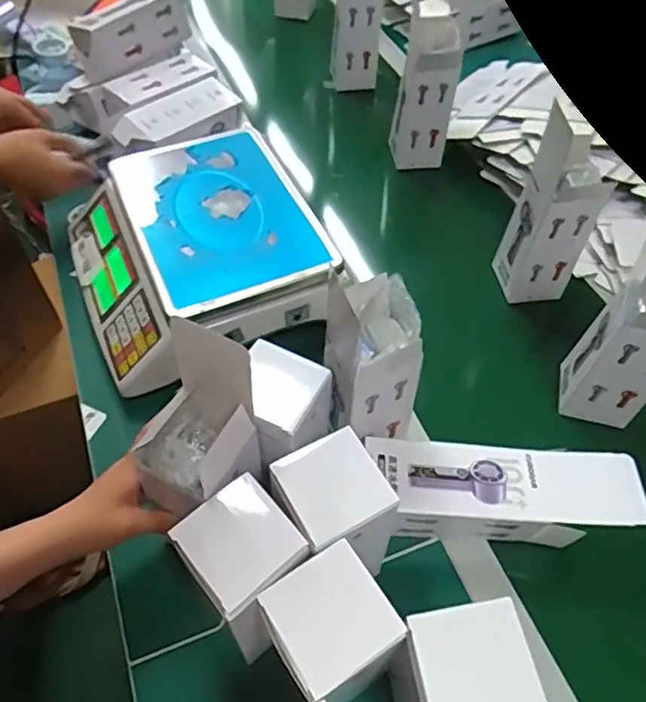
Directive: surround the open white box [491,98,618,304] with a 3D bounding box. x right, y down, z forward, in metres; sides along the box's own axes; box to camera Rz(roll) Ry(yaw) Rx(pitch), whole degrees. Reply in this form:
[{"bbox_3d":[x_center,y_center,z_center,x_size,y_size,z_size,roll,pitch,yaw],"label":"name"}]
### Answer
[{"bbox_3d":[0.269,-0.158,0.689,0.080,0.215,0.071,-3,53,-5],"label":"open white box"}]

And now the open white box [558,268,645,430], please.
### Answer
[{"bbox_3d":[0.310,-0.007,0.599,0.074,0.176,0.083,16,54,10],"label":"open white box"}]

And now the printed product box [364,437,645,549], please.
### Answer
[{"bbox_3d":[0.163,0.135,0.550,0.243,0.066,0.077,3,52,0],"label":"printed product box"}]

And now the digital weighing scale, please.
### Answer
[{"bbox_3d":[-0.156,-0.129,0.697,0.268,0.101,0.288,-18,55,-16],"label":"digital weighing scale"}]

